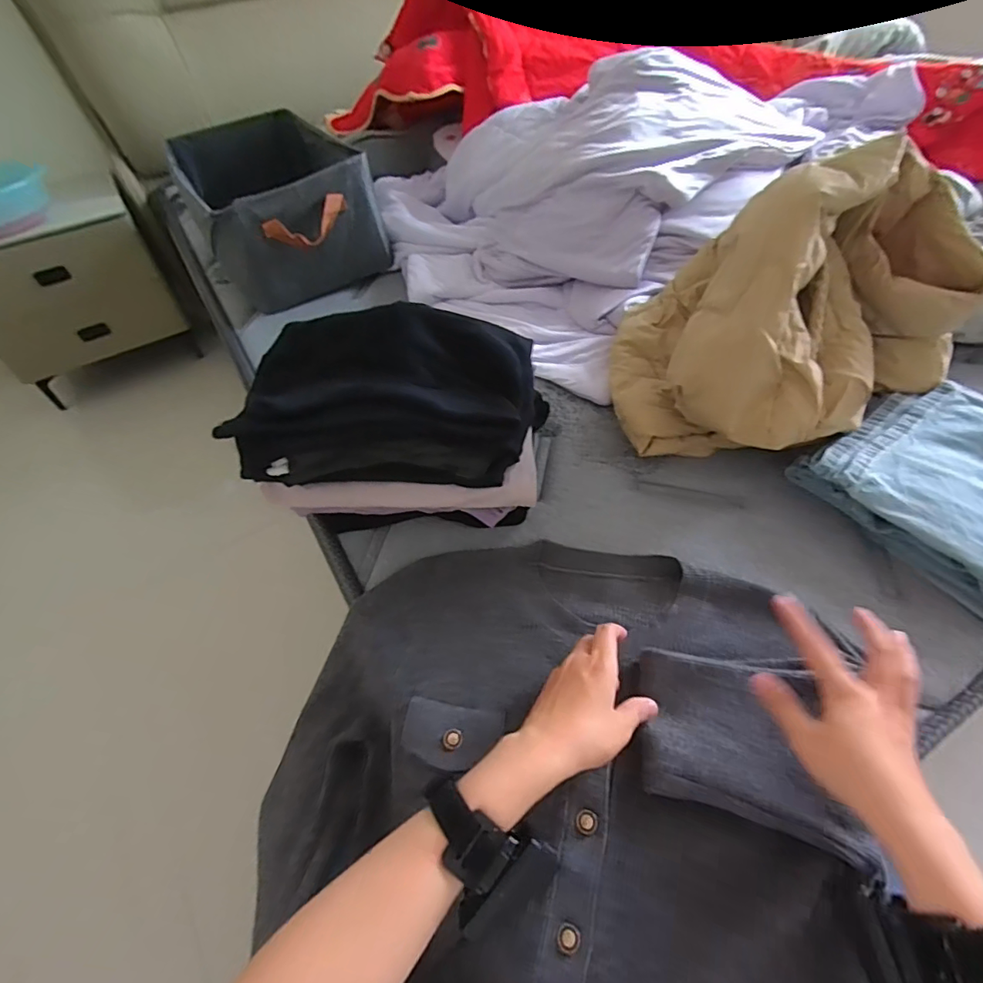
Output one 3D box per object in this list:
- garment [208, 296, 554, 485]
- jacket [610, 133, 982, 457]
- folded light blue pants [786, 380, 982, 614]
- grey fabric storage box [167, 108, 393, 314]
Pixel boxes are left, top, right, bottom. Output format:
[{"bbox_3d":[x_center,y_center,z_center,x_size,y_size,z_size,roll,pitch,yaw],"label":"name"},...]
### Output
[{"bbox_3d":[-0.106,-0.105,0.537,0.299,0.087,0.183,-1,50,5],"label":"garment"},{"bbox_3d":[0.306,-0.226,0.600,0.356,0.280,0.329,-23,52,-13],"label":"jacket"},{"bbox_3d":[0.505,-0.012,0.545,0.259,0.059,0.248,-29,53,-18],"label":"folded light blue pants"},{"bbox_3d":[-0.435,-0.579,1.027,0.297,0.183,0.512,-27,52,-16],"label":"grey fabric storage box"}]

